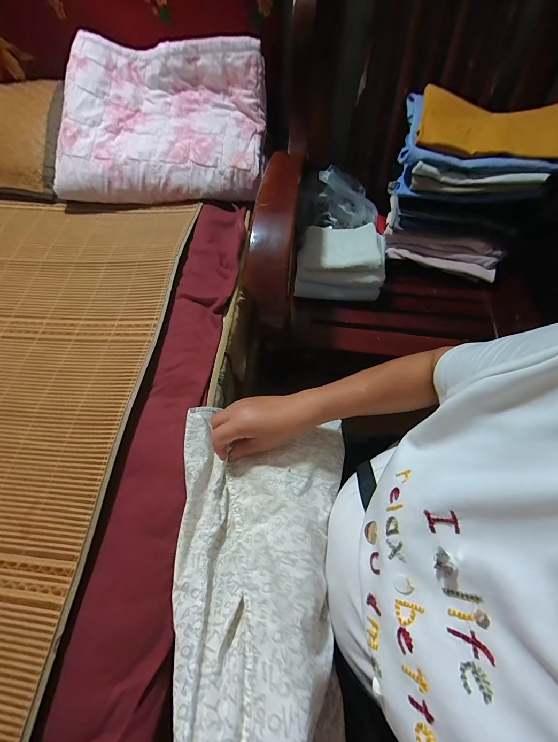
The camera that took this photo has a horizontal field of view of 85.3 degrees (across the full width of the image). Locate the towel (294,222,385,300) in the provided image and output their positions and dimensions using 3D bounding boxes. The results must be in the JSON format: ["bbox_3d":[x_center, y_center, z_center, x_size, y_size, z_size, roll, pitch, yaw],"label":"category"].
[{"bbox_3d":[0.142,-0.258,0.697,0.186,0.085,0.165,8,64,4],"label":"towel"}]

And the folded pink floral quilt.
[{"bbox_3d":[-0.258,-0.557,0.659,0.451,0.098,0.355,3,82,-1],"label":"folded pink floral quilt"}]

